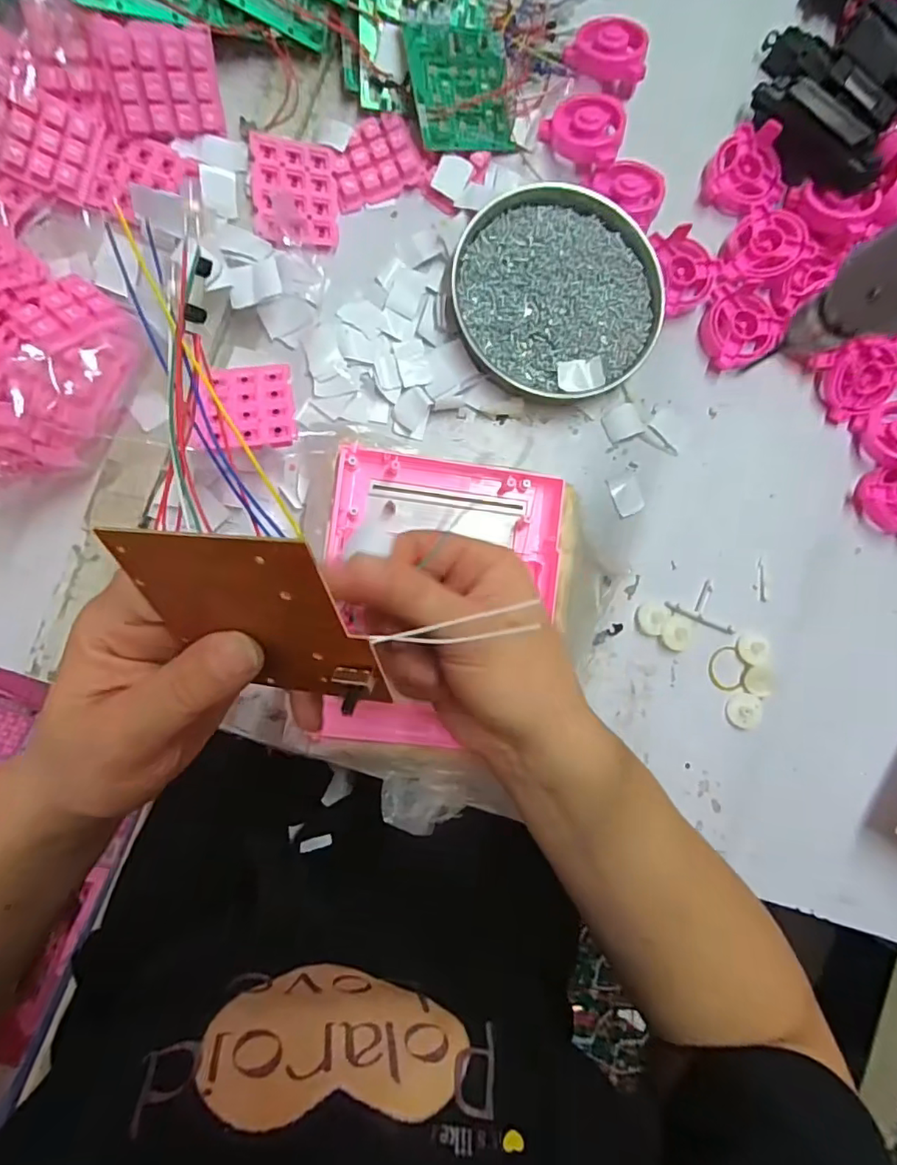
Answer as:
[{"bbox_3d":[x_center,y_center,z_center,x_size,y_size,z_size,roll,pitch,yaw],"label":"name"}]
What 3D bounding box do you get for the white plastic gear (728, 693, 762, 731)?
[{"bbox_3d":[0.201,0.087,0.389,0.024,0.004,0.024,5,87,-7],"label":"white plastic gear"}]

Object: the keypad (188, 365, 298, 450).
[{"bbox_3d":[-0.107,-0.093,0.304,0.050,0.005,0.059,-7,59,-9],"label":"keypad"}]

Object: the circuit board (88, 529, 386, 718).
[{"bbox_3d":[-0.059,0.012,0.176,0.070,0.069,0.005,4,45,19],"label":"circuit board"}]

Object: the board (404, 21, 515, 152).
[{"bbox_3d":[0.009,-0.311,0.364,0.069,0.004,0.065,-18,105,-24],"label":"board"}]

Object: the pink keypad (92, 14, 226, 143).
[{"bbox_3d":[-0.160,-0.284,0.328,0.057,0.050,0.010,-16,57,-23],"label":"pink keypad"}]

